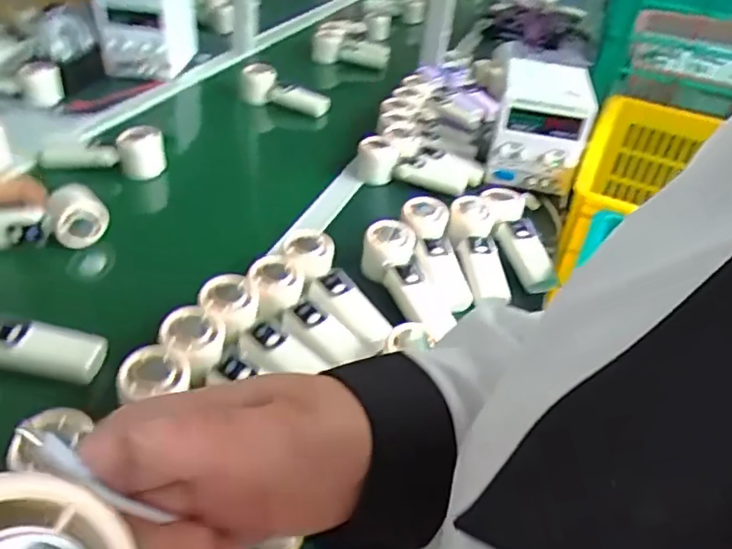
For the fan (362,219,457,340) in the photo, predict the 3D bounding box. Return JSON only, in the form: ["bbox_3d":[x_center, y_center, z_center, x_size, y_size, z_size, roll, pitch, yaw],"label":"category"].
[{"bbox_3d":[0.045,0.003,0.677,0.060,0.048,0.147,-16,63,-28],"label":"fan"}]

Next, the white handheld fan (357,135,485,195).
[{"bbox_3d":[0.084,-0.168,0.895,0.192,0.064,0.046,3,37,-6],"label":"white handheld fan"}]

